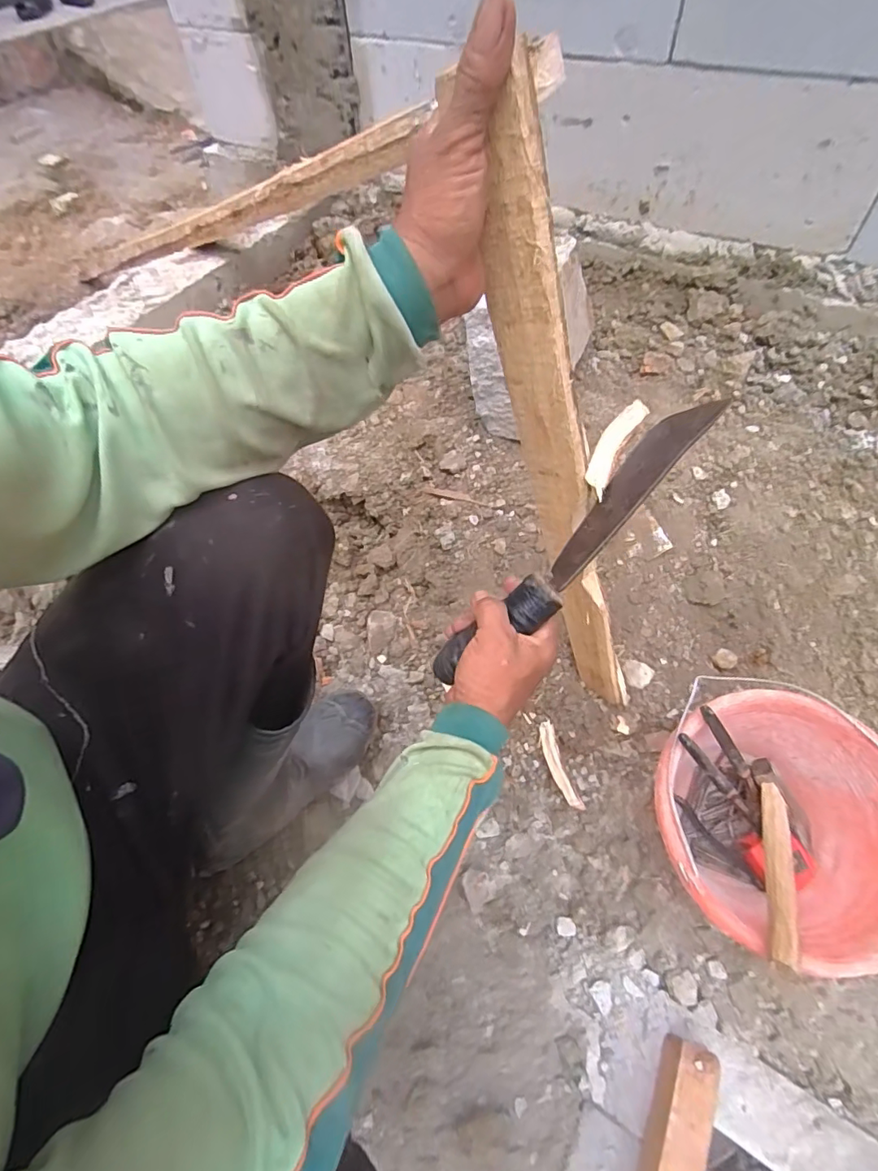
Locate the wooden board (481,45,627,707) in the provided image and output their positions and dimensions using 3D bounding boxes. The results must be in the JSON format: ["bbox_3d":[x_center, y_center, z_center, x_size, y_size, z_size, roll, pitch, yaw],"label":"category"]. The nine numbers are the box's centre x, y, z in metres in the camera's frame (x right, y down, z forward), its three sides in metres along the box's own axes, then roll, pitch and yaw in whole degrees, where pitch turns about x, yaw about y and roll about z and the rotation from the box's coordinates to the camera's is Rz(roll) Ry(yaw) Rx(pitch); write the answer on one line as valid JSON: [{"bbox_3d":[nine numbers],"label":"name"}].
[{"bbox_3d":[0.121,-0.068,0.498,0.062,0.622,0.019,20,59,37],"label":"wooden board"}]

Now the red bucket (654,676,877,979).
[{"bbox_3d":[0.349,0.264,0.562,0.237,0.188,0.233,-2,57,3],"label":"red bucket"}]

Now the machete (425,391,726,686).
[{"bbox_3d":[0.114,-0.033,0.436,0.319,0.029,0.051,-47,64,1],"label":"machete"}]

